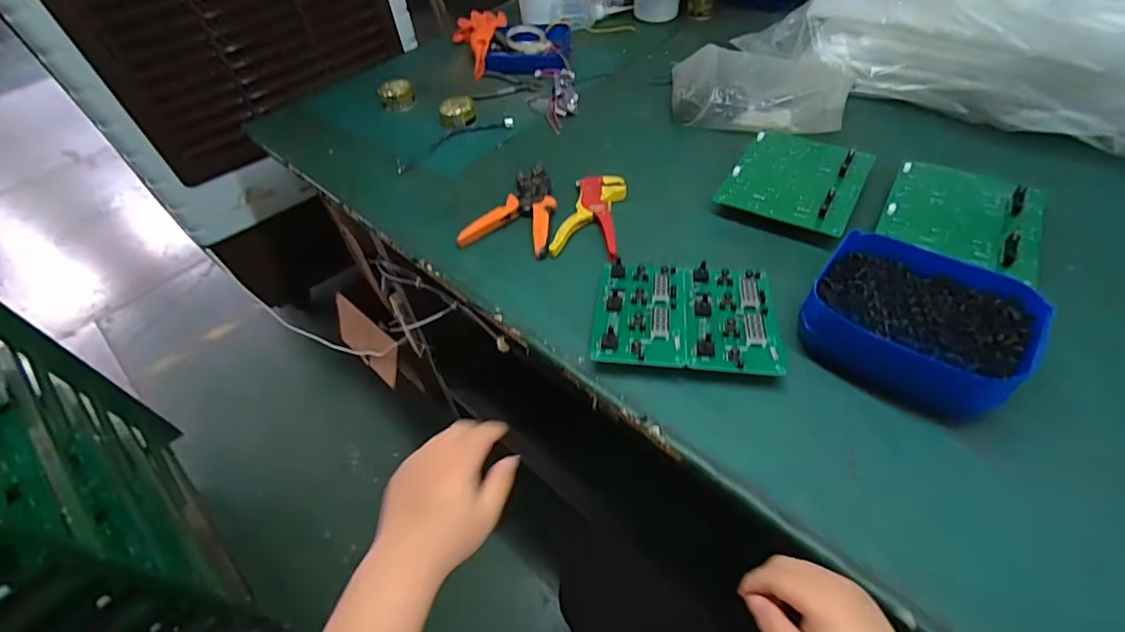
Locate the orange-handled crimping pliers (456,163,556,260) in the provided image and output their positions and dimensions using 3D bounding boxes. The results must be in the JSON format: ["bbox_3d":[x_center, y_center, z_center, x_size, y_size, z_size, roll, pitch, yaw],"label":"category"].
[{"bbox_3d":[-0.057,-0.155,0.742,0.122,0.022,0.172,11,52,15],"label":"orange-handled crimping pliers"}]

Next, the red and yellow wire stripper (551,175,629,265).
[{"bbox_3d":[0.046,-0.141,0.720,0.087,0.016,0.172,9,51,13],"label":"red and yellow wire stripper"}]

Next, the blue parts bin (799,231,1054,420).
[{"bbox_3d":[0.359,0.001,0.523,0.190,0.064,0.170,29,58,27],"label":"blue parts bin"}]

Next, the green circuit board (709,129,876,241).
[{"bbox_3d":[0.329,-0.200,0.716,0.161,0.012,0.195,24,56,24],"label":"green circuit board"}]

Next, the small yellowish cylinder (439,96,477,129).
[{"bbox_3d":[-0.188,-0.367,0.923,0.065,0.027,0.061,-14,50,-6],"label":"small yellowish cylinder"}]

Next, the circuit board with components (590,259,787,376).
[{"bbox_3d":[0.139,-0.002,0.585,0.196,0.030,0.155,4,50,9],"label":"circuit board with components"}]

